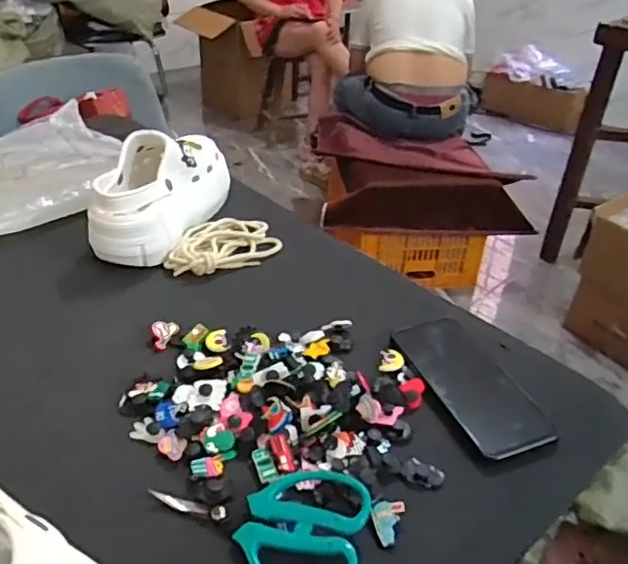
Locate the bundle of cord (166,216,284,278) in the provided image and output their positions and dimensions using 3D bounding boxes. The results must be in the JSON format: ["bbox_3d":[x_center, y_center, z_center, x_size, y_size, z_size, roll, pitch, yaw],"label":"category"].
[{"bbox_3d":[-0.112,-0.046,0.695,0.135,0.025,0.098,-12,37,-22],"label":"bundle of cord"}]

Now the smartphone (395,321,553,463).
[{"bbox_3d":[0.138,0.087,0.518,0.074,0.013,0.159,-10,36,-19],"label":"smartphone"}]

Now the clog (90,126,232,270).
[{"bbox_3d":[-0.184,-0.113,0.712,0.115,0.110,0.227,6,34,4],"label":"clog"}]

